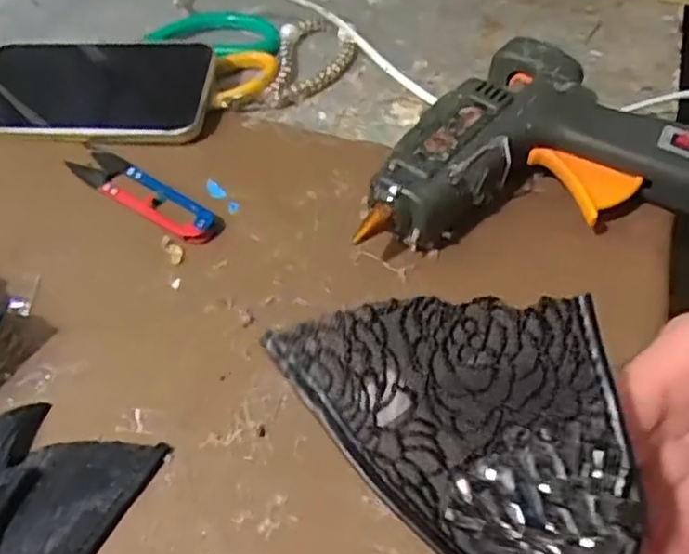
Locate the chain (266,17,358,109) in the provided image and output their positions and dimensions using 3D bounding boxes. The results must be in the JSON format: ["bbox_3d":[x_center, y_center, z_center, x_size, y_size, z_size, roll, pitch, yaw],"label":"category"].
[{"bbox_3d":[-0.020,-0.146,0.472,0.052,0.014,0.088,2,52,6],"label":"chain"}]

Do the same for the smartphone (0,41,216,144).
[{"bbox_3d":[-0.163,-0.120,0.450,0.152,0.013,0.076,4,64,9],"label":"smartphone"}]

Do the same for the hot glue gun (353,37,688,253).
[{"bbox_3d":[0.115,-0.046,0.363,0.156,0.046,0.158,27,58,23],"label":"hot glue gun"}]

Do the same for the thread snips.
[{"bbox_3d":[-0.117,-0.050,0.406,0.114,0.008,0.025,29,59,24],"label":"thread snips"}]

